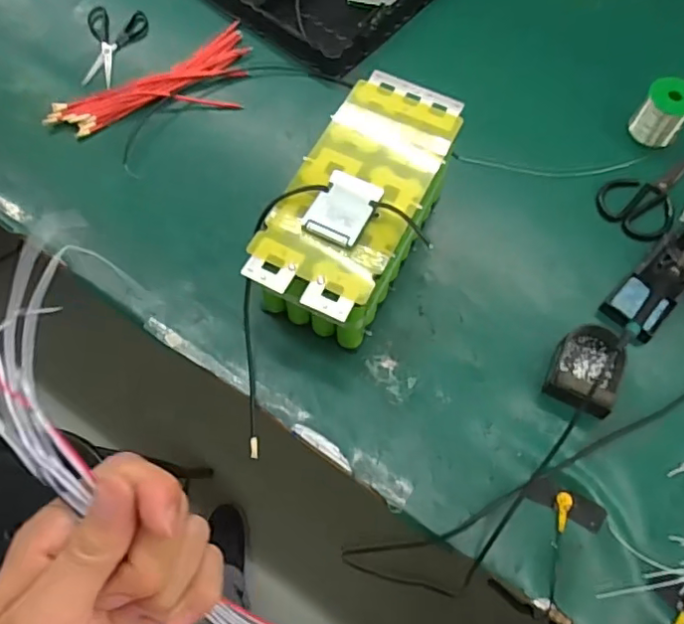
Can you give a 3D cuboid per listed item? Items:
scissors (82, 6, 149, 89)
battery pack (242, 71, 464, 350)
[{"bbox_3d":[-0.359,-0.413,0.893,0.090,0.014,0.159,1,66,-1],"label":"scissors"},{"bbox_3d":[0.024,-0.116,0.690,0.150,0.152,0.318,25,68,9],"label":"battery pack"}]

